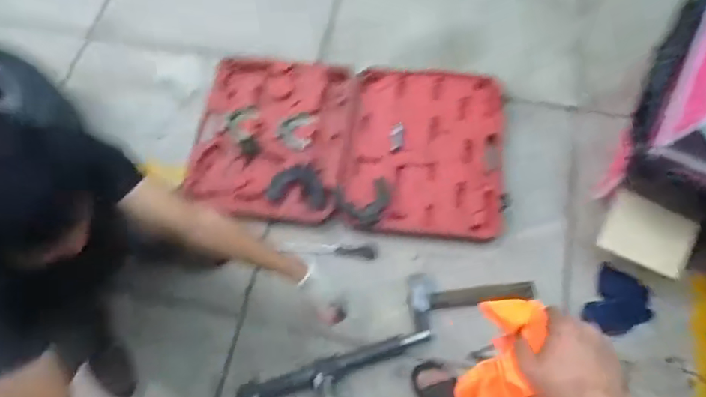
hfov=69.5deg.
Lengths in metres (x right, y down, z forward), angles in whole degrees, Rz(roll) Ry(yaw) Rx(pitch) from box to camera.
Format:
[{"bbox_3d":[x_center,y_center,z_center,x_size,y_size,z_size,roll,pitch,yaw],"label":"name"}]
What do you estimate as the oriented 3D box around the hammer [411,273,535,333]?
[{"bbox_3d":[0.300,0.251,1.301,0.310,0.044,0.133,-10,65,14],"label":"hammer"}]

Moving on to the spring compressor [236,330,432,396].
[{"bbox_3d":[-0.020,0.492,1.228,0.490,0.053,0.221,-17,67,-5],"label":"spring compressor"}]

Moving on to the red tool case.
[{"bbox_3d":[-0.009,-0.177,1.513,0.906,0.086,0.543,3,66,5],"label":"red tool case"}]

